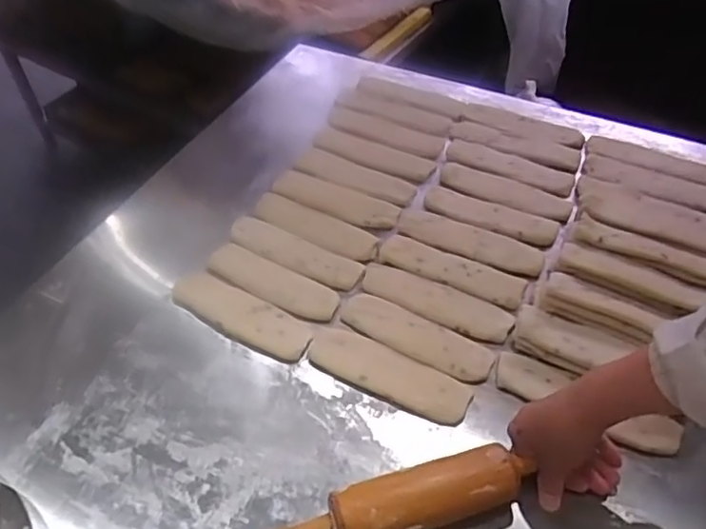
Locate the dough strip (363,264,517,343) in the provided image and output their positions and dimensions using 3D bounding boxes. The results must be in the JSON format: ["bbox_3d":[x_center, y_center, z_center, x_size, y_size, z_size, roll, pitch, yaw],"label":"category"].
[{"bbox_3d":[0.099,0.044,0.722,0.185,0.009,0.061,22,52,19],"label":"dough strip"}]

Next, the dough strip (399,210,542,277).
[{"bbox_3d":[0.151,-0.030,0.788,0.192,0.009,0.055,19,51,17],"label":"dough strip"}]

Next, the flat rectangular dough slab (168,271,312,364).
[{"bbox_3d":[-0.134,0.058,0.711,0.182,0.013,0.061,25,53,21],"label":"flat rectangular dough slab"}]

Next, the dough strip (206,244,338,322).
[{"bbox_3d":[-0.100,0.020,0.744,0.175,0.009,0.059,25,53,21],"label":"dough strip"}]

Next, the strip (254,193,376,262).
[{"bbox_3d":[-0.055,-0.052,0.819,0.190,0.014,0.055,26,53,22],"label":"strip"}]

